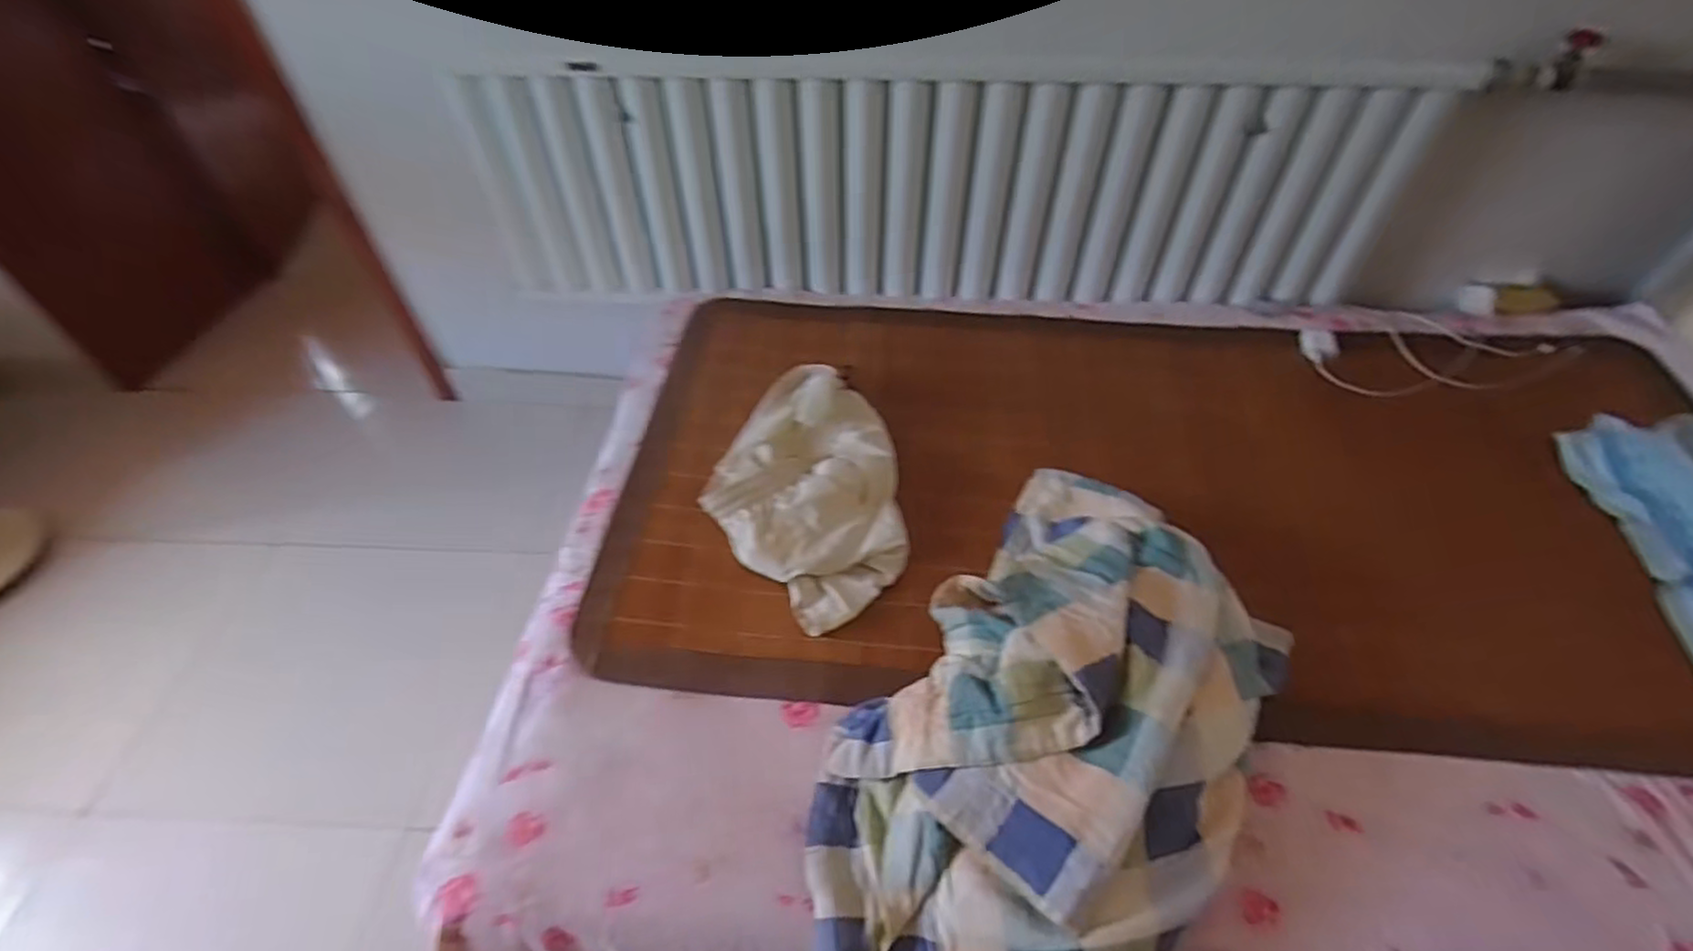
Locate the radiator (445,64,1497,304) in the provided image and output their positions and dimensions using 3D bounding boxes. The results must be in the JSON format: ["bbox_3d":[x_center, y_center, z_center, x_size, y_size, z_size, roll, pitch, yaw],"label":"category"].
[{"bbox_3d":[0.187,-0.546,1.424,1.780,0.429,0.059,1,48,1],"label":"radiator"}]

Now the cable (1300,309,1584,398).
[{"bbox_3d":[1.181,-0.259,1.476,0.519,0.037,0.267,-8,49,-7],"label":"cable"}]

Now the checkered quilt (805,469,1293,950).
[{"bbox_3d":[0.268,0.281,0.884,0.408,0.170,0.717,30,55,24],"label":"checkered quilt"}]

